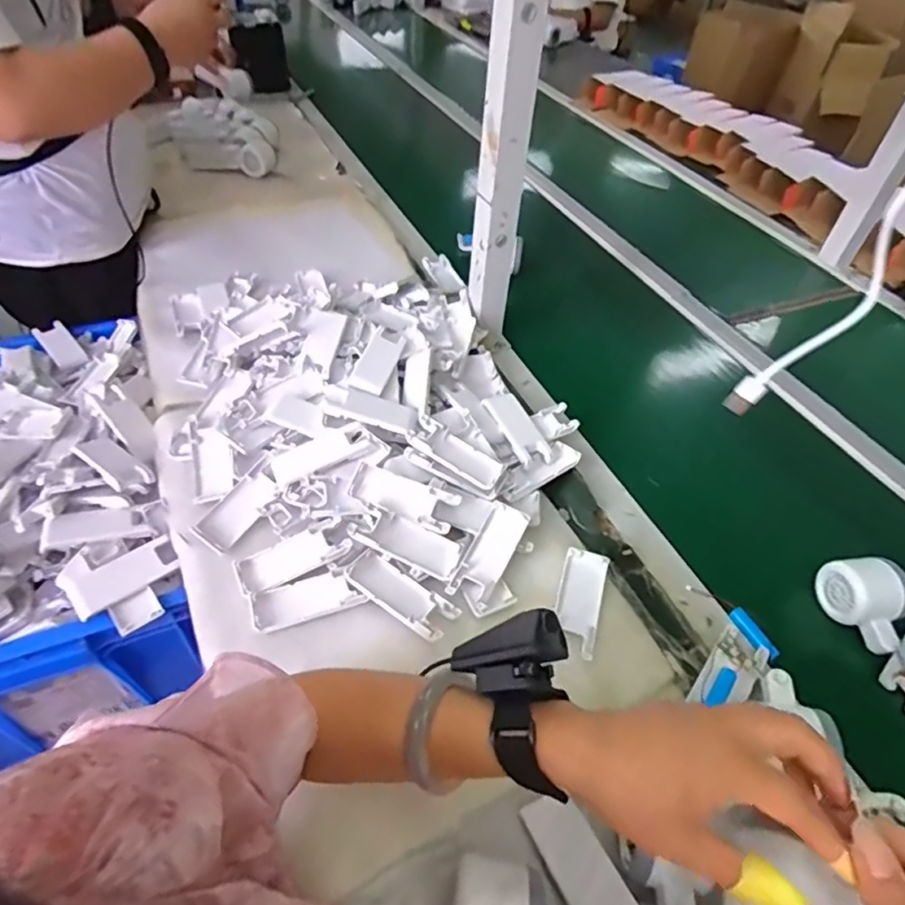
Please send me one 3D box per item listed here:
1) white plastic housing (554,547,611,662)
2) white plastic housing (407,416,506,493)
[{"bbox_3d":[0.115,0.137,0.527,0.039,0.019,0.106,17,48,11],"label":"white plastic housing"},{"bbox_3d":[0.004,0.000,0.603,0.105,0.014,0.048,33,52,7],"label":"white plastic housing"}]

